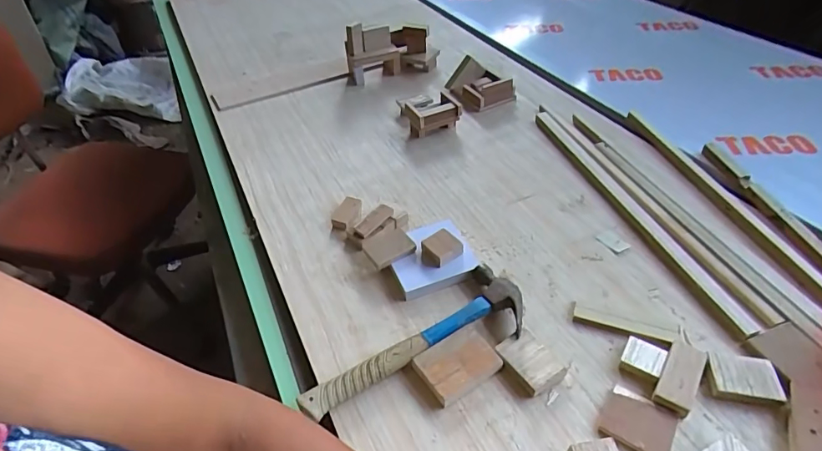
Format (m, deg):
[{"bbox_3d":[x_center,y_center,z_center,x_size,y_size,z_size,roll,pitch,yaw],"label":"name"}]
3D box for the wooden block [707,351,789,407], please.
[{"bbox_3d":[0.355,0.163,0.504,0.069,0.014,0.050,8,43,11],"label":"wooden block"}]

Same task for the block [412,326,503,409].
[{"bbox_3d":[0.052,0.156,0.530,0.087,0.021,0.061,-25,47,-23],"label":"block"}]

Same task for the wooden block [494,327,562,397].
[{"bbox_3d":[0.131,0.152,0.525,0.050,0.016,0.063,-25,47,-23],"label":"wooden block"}]

